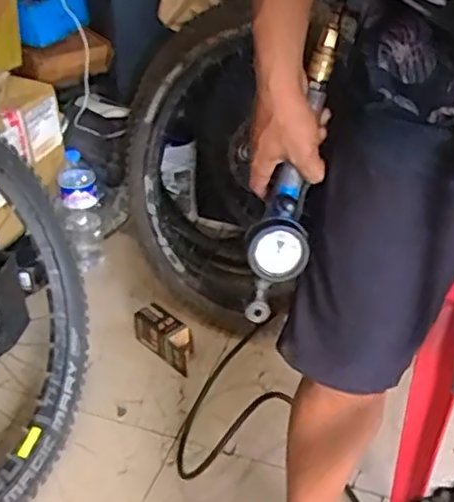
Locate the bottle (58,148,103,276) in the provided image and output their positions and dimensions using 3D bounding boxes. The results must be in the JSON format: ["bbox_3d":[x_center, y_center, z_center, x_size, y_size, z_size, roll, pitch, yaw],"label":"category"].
[{"bbox_3d":[-0.349,-0.091,1.594,0.095,0.284,0.092,-4,34,-6],"label":"bottle"}]

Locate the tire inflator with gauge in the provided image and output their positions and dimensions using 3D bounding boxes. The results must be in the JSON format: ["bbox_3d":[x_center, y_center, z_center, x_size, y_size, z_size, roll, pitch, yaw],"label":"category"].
[{"bbox_3d":[0.069,-0.069,0.661,0.055,0.305,0.058,21,12,32],"label":"tire inflator with gauge"}]

